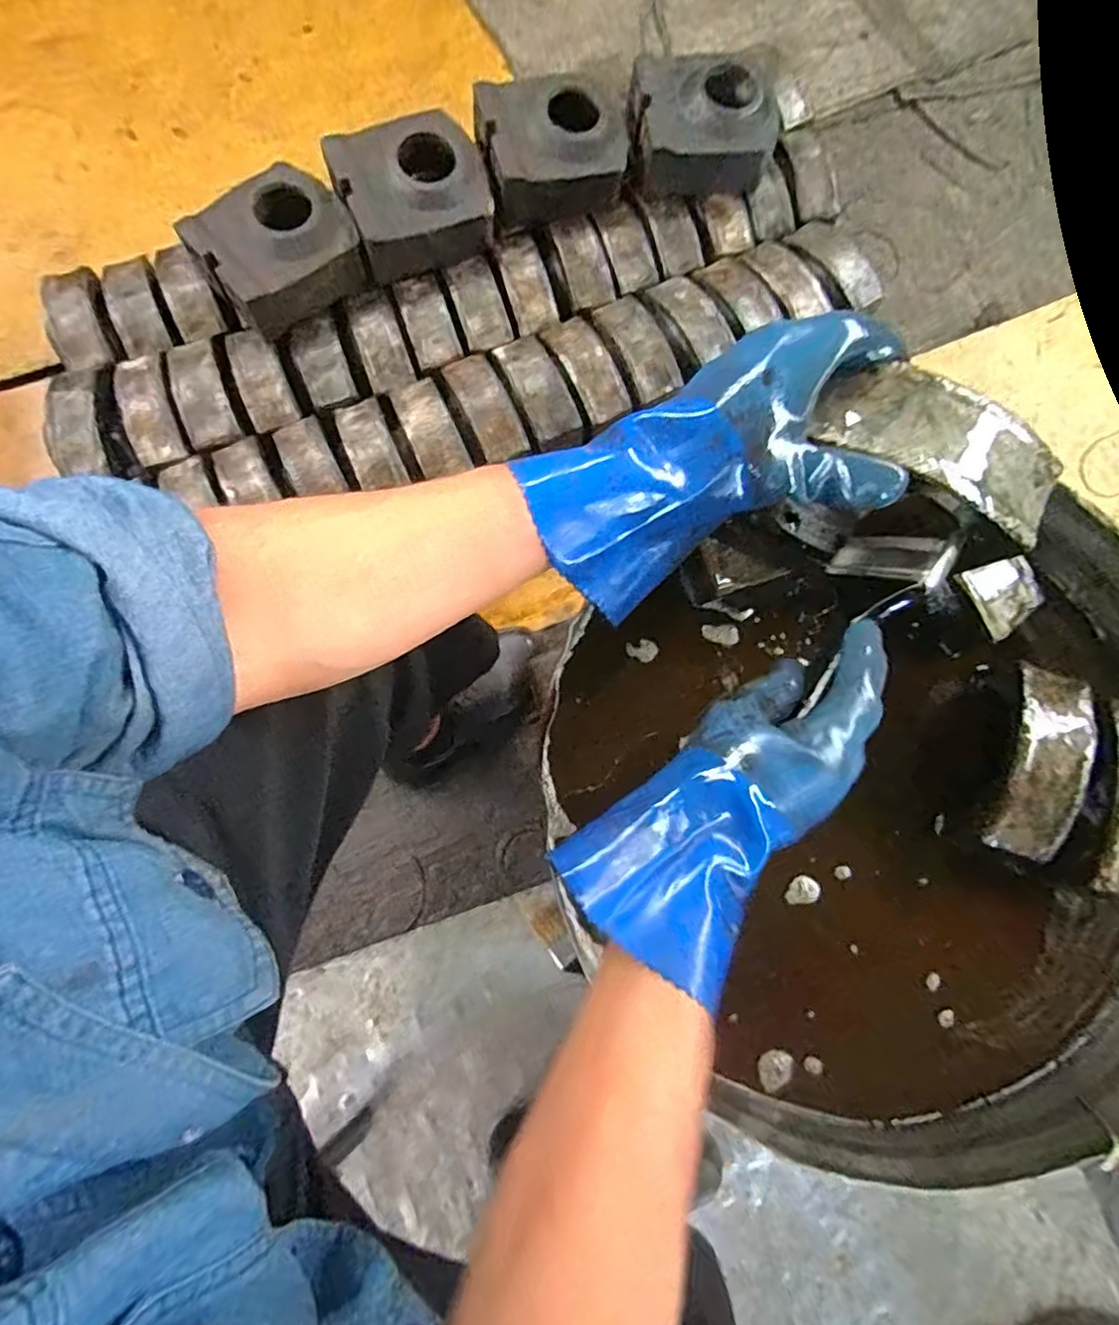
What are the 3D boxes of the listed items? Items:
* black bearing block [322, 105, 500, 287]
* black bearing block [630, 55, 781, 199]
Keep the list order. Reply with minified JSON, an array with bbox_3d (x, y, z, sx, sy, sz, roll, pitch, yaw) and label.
[{"bbox_3d":[-0.192,-0.622,0.823,0.186,0.082,0.161,-19,80,-4],"label":"black bearing block"},{"bbox_3d":[0.197,-0.742,0.851,0.194,0.066,0.164,1,79,-1],"label":"black bearing block"}]

